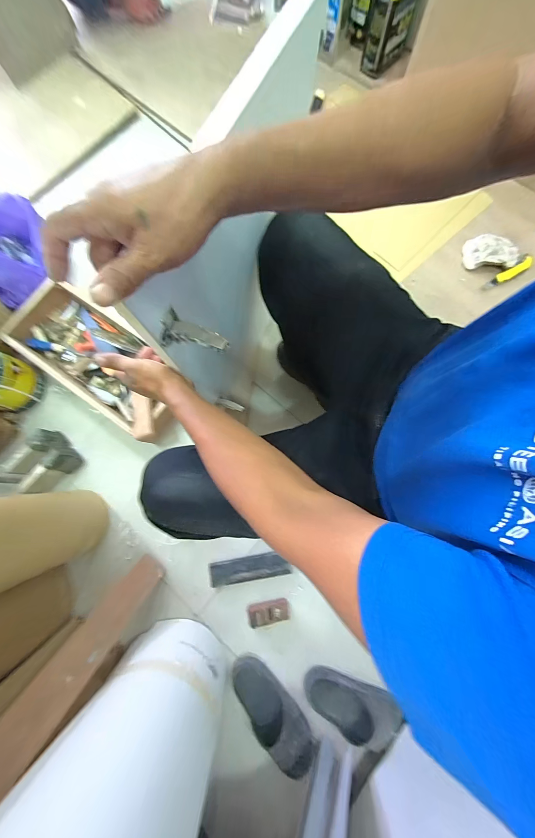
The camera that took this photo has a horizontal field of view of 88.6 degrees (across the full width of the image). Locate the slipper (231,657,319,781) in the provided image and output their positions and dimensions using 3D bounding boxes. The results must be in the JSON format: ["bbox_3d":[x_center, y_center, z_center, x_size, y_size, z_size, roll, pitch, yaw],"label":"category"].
[{"bbox_3d":[0.012,0.714,0.662,0.097,0.059,0.262,-42,82,-6],"label":"slipper"}]

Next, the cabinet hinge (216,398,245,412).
[{"bbox_3d":[-0.098,-0.038,0.738,0.076,0.013,0.019,20,80,-8],"label":"cabinet hinge"}]

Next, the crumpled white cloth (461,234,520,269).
[{"bbox_3d":[0.722,-0.526,0.880,0.168,0.038,0.101,9,80,3],"label":"crumpled white cloth"}]

